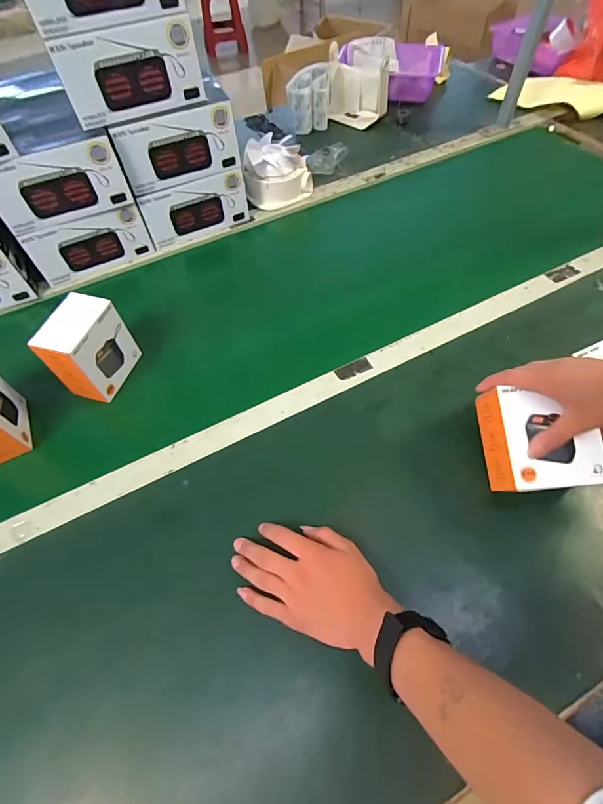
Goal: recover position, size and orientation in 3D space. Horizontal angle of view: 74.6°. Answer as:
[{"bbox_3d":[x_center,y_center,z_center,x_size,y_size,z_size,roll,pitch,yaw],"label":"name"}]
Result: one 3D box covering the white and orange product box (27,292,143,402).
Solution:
[{"bbox_3d":[-0.294,-0.076,0.550,0.064,0.102,0.110,14,59,12],"label":"white and orange product box"}]

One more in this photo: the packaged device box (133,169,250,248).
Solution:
[{"bbox_3d":[-0.204,-0.383,0.750,0.198,0.100,0.094,-24,59,-11],"label":"packaged device box"}]

